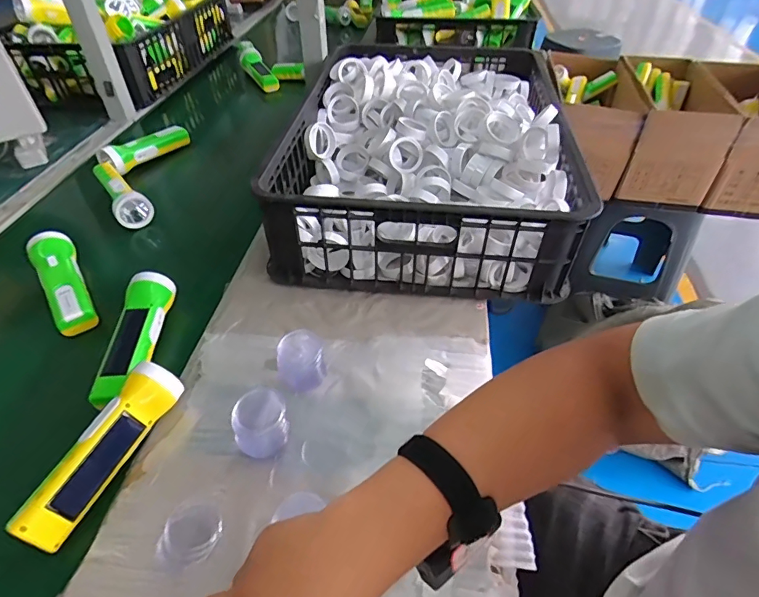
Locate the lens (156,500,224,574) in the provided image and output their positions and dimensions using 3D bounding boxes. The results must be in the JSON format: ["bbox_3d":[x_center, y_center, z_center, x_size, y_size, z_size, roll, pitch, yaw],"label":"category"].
[{"bbox_3d":[-0.159,0.198,0.384,0.044,0.010,0.053,19,47,19],"label":"lens"}]

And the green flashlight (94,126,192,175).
[{"bbox_3d":[-0.427,-0.277,0.852,0.049,0.047,0.171,28,51,26],"label":"green flashlight"}]

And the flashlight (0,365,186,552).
[{"bbox_3d":[-0.251,0.134,0.417,0.043,0.050,0.163,18,47,17],"label":"flashlight"}]

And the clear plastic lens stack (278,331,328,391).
[{"bbox_3d":[-0.083,0.065,0.490,0.048,0.052,0.042,-12,46,-12],"label":"clear plastic lens stack"}]

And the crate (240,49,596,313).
[{"bbox_3d":[0.079,-0.258,0.758,0.391,0.134,0.596,5,44,5],"label":"crate"}]

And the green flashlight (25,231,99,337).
[{"bbox_3d":[-0.405,-0.024,0.589,0.049,0.048,0.166,-28,51,-26],"label":"green flashlight"}]

